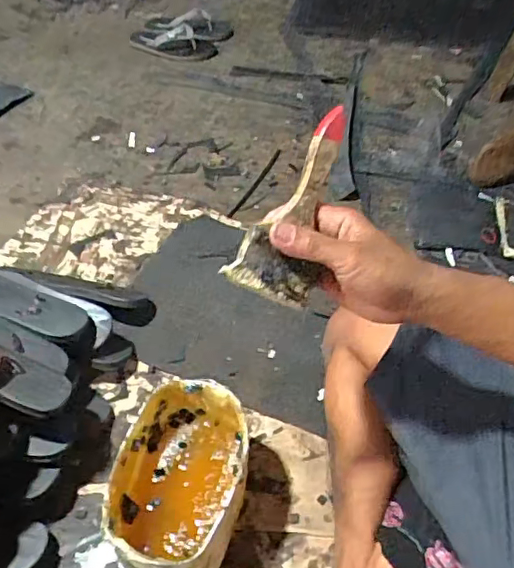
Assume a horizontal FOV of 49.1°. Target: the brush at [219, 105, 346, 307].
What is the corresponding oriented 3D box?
[{"bbox_3d":[0.044,-0.055,0.450,0.071,0.011,0.158,36,81,-19],"label":"brush"}]

